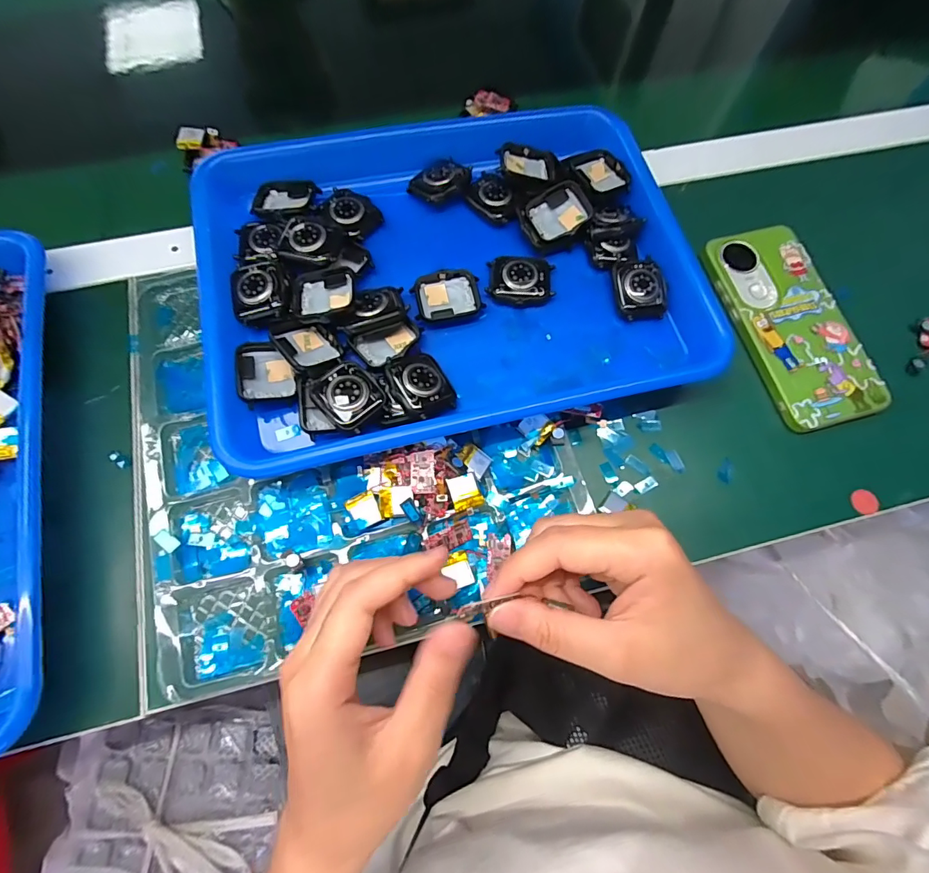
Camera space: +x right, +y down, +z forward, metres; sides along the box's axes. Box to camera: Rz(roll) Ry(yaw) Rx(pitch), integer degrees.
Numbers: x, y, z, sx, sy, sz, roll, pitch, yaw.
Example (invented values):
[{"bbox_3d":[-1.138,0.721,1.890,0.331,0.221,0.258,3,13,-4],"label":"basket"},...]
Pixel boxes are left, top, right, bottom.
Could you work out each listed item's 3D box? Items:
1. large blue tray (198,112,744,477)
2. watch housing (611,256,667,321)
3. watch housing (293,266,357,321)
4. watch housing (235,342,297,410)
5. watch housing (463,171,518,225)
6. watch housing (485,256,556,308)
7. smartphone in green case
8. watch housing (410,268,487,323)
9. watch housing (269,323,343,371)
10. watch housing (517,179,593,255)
[{"bbox_3d":[-0.010,-0.128,0.316,0.318,0.036,0.255,-13,74,-5],"label":"large blue tray"},{"bbox_3d":[0.124,-0.105,0.316,0.036,0.012,0.042,-7,71,-4],"label":"watch housing"},{"bbox_3d":[-0.092,-0.094,0.293,0.041,0.014,0.041,-14,72,-6],"label":"watch housing"},{"bbox_3d":[-0.126,-0.039,0.283,0.034,0.011,0.044,-13,62,-28],"label":"watch housing"},{"bbox_3d":[0.024,-0.180,0.336,0.033,0.010,0.046,-43,77,-14],"label":"watch housing"},{"bbox_3d":[0.039,-0.109,0.315,0.045,0.011,0.037,6,71,1],"label":"watch housing"},{"bbox_3d":[0.233,-0.082,0.321,0.071,0.008,0.154,-16,72,-6],"label":"smartphone in green case"},{"bbox_3d":[-0.012,-0.097,0.311,0.046,0.012,0.033,-13,72,-6],"label":"watch housing"},{"bbox_3d":[-0.099,-0.057,0.287,0.036,0.009,0.038,-24,66,-42],"label":"watch housing"},{"bbox_3d":[0.066,-0.159,0.325,0.050,0.017,0.043,-20,73,-8],"label":"watch housing"}]

